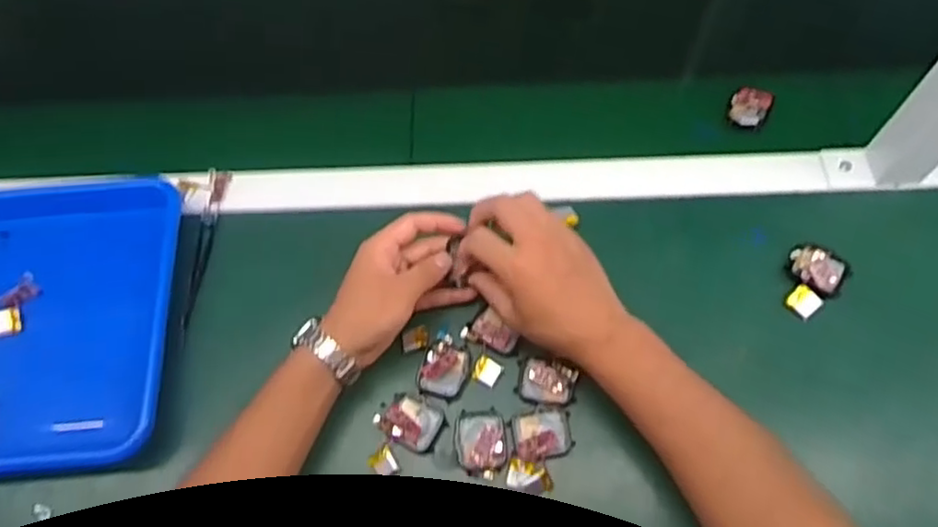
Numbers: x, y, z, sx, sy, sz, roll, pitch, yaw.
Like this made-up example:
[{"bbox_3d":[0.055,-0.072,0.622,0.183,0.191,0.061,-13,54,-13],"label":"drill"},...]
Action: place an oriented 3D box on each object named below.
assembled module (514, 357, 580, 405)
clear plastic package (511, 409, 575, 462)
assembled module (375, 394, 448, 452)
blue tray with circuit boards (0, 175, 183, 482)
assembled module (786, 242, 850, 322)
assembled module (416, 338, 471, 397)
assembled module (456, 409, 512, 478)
[{"bbox_3d":[0.062,0.094,0.529,0.046,0.009,0.035,8,66,7],"label":"assembled module"},{"bbox_3d":[0.057,0.132,0.511,0.046,0.016,0.038,-5,65,1],"label":"clear plastic package"},{"bbox_3d":[-0.046,0.123,0.520,0.046,0.011,0.037,26,69,14],"label":"assembled module"},{"bbox_3d":[-0.415,0.051,0.564,0.333,0.041,0.262,-6,65,0],"label":"blue tray with circuit boards"},{"bbox_3d":[0.288,0.015,0.556,0.045,0.013,0.065,28,70,15],"label":"assembled module"},{"bbox_3d":[-0.020,0.085,0.539,0.036,0.007,0.044,19,67,11],"label":"assembled module"},{"bbox_3d":[0.009,0.138,0.513,0.041,0.013,0.048,8,66,6],"label":"assembled module"}]

